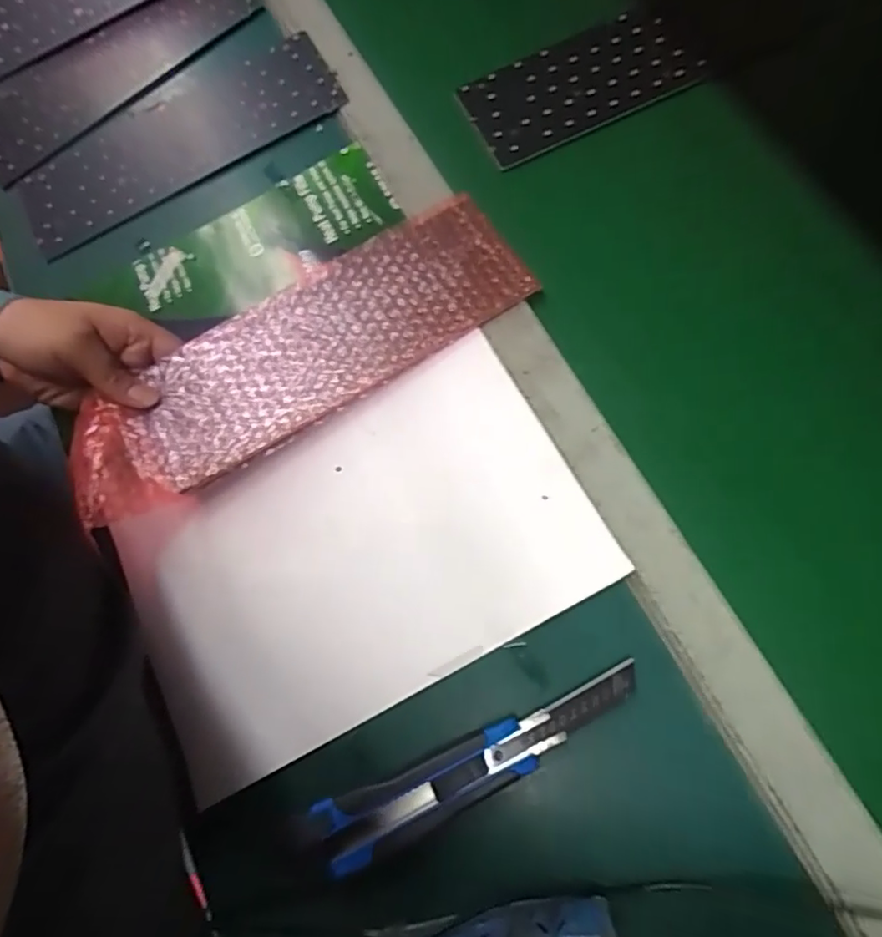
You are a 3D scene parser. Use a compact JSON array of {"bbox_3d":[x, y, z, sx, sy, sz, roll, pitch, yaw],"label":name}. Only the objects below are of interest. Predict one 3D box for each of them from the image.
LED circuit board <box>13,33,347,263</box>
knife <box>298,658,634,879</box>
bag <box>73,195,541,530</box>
[{"bbox_3d":[-0.228,-0.284,0.492,0.278,0.011,0.113,-28,71,-1],"label":"LED circuit board"},{"bbox_3d":[0.020,0.166,0.318,0.199,0.012,0.033,-25,72,-1],"label":"knife"},{"bbox_3d":[-0.097,-0.079,0.394,0.323,0.019,0.096,-32,76,-7],"label":"bag"}]

